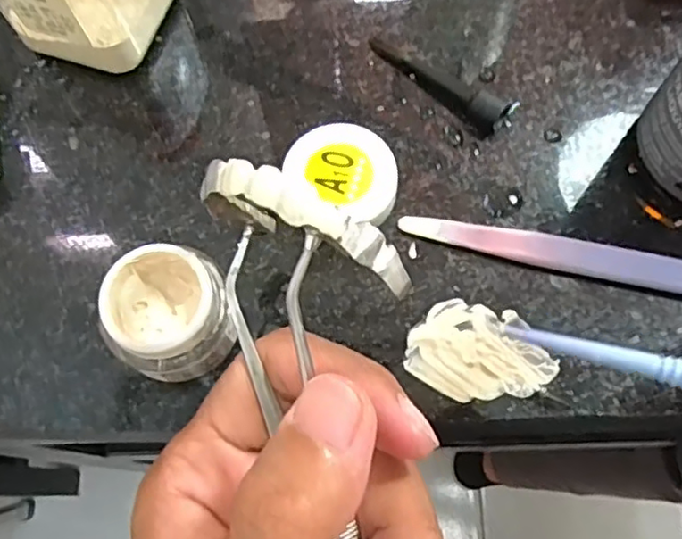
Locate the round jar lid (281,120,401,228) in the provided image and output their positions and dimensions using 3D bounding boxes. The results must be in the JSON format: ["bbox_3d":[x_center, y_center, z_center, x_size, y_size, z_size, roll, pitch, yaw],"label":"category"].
[{"bbox_3d":[0.001,-0.026,0.184,0.028,0.011,0.031,-38,73,-11],"label":"round jar lid"}]

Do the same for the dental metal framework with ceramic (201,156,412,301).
[{"bbox_3d":[-0.006,-0.009,0.123,0.043,0.006,0.011,26,73,-2],"label":"dental metal framework with ceramic"}]

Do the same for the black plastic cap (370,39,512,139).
[{"bbox_3d":[0.028,-0.057,0.195,0.048,0.009,0.008,38,76,14],"label":"black plastic cap"}]

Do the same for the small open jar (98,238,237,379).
[{"bbox_3d":[-0.042,0.013,0.165,0.029,0.024,0.032,-7,70,0],"label":"small open jar"}]

